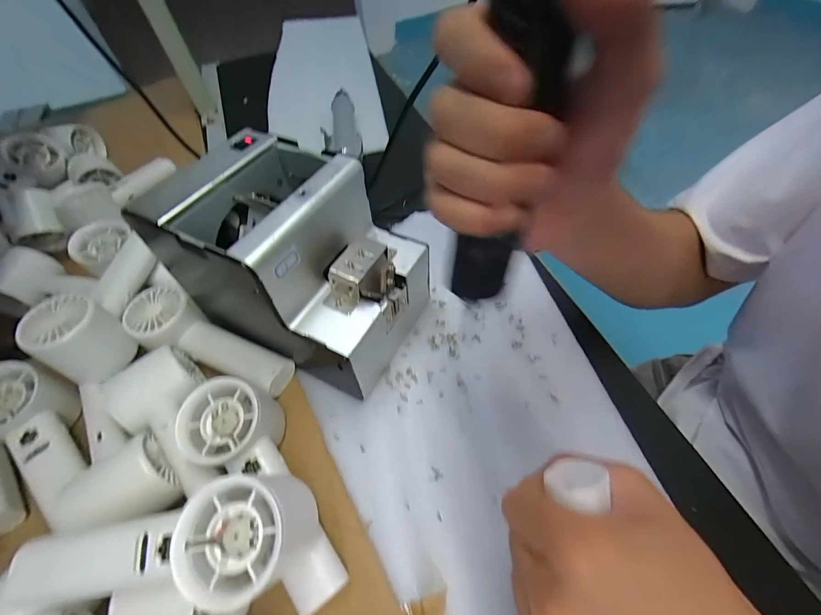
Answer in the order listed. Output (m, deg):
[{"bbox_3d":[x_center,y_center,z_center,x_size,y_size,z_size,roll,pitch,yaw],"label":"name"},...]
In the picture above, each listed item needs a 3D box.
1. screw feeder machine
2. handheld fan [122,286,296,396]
[{"bbox_3d":[-0.090,-0.038,0.310,0.175,0.140,0.131,25,56,19],"label":"screw feeder machine"},{"bbox_3d":[-0.177,0.034,0.321,0.158,0.035,0.049,23,61,20],"label":"handheld fan"}]

